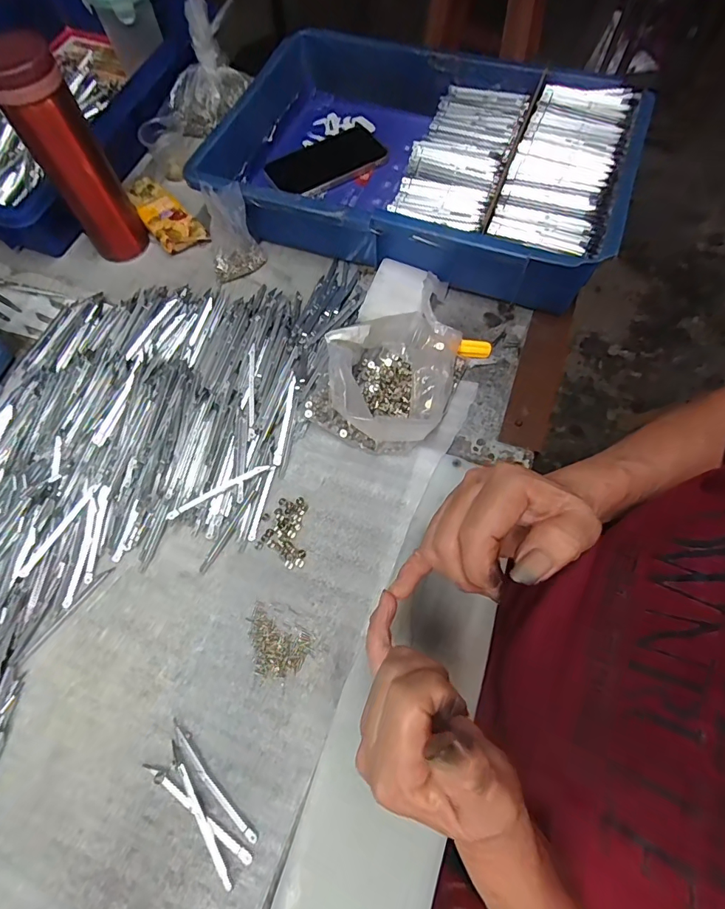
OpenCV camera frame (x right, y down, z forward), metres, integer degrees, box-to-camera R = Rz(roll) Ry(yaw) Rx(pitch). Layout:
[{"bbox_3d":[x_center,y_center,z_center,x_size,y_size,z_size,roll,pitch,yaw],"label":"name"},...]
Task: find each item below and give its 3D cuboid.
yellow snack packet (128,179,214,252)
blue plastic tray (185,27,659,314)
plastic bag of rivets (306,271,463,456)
[{"bbox_3d":[-0.232,-0.283,0.522,0.053,0.038,0.108,-33,69,-13],"label":"yellow snack packet"},{"bbox_3d":[0.059,-0.324,0.502,0.441,0.091,0.288,20,69,9],"label":"blue plastic tray"},{"bbox_3d":[0.022,-0.072,0.390,0.116,0.068,0.125,25,69,12],"label":"plastic bag of rivets"}]

